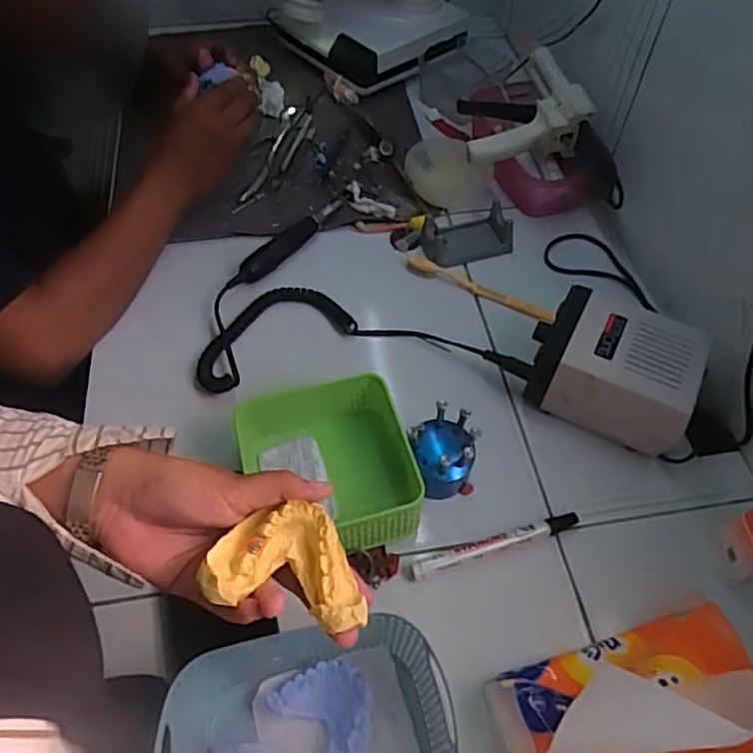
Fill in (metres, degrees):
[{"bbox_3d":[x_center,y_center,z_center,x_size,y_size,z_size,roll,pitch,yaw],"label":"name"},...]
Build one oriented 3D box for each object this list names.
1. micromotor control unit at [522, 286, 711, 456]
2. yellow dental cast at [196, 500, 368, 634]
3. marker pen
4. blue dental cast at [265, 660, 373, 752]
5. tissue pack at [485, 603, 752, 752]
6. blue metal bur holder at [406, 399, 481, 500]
[{"bbox_3d":[0.214,-0.008,0.569,0.141,0.090,0.098,24,58,17],"label":"micromotor control unit"},{"bbox_3d":[-0.043,0.096,0.324,0.081,0.026,0.056,19,62,-8],"label":"yellow dental cast"},{"bbox_3d":[0.098,0.137,0.509,0.147,0.010,0.012,-15,56,-10],"label":"marker pen"},{"bbox_3d":[-0.032,0.227,0.432,0.075,0.022,0.053,28,60,19],"label":"blue dental cast"},{"bbox_3d":[0.171,0.209,0.389,0.170,0.124,0.101,-14,55,-9],"label":"tissue pack"},{"bbox_3d":[0.057,0.064,0.535,0.058,0.076,0.059,-1,55,1],"label":"blue metal bur holder"}]

